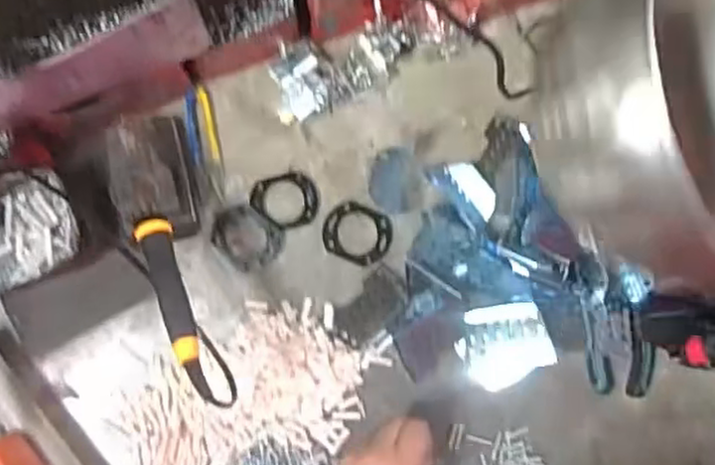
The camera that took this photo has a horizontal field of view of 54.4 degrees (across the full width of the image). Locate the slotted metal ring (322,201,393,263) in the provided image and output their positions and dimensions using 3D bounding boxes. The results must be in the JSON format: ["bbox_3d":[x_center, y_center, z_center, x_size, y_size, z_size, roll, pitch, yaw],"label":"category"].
[{"bbox_3d":[0.001,0.000,0.602,0.059,0.004,0.049,23,84,0],"label":"slotted metal ring"}]

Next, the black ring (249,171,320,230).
[{"bbox_3d":[-0.062,-0.027,0.605,0.058,0.004,0.048,-17,85,-3],"label":"black ring"}]

